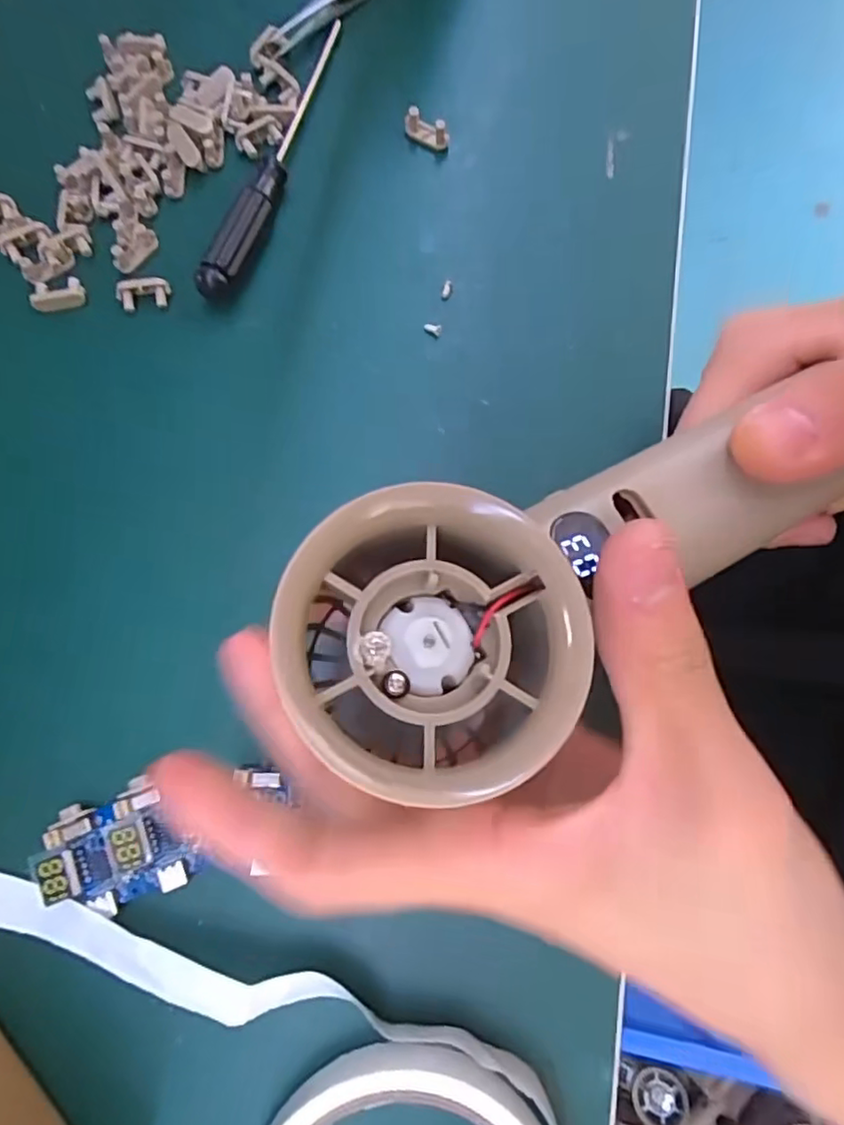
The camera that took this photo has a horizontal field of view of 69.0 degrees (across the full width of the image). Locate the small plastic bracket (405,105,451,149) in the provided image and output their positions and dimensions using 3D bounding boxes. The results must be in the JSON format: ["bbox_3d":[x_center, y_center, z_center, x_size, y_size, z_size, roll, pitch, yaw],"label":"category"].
[{"bbox_3d":[0.002,-0.170,0.241,0.017,0.012,0.005,22,78,6],"label":"small plastic bracket"}]

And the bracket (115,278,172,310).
[{"bbox_3d":[-0.103,-0.100,0.228,0.019,0.006,0.009,-4,77,0],"label":"bracket"}]

